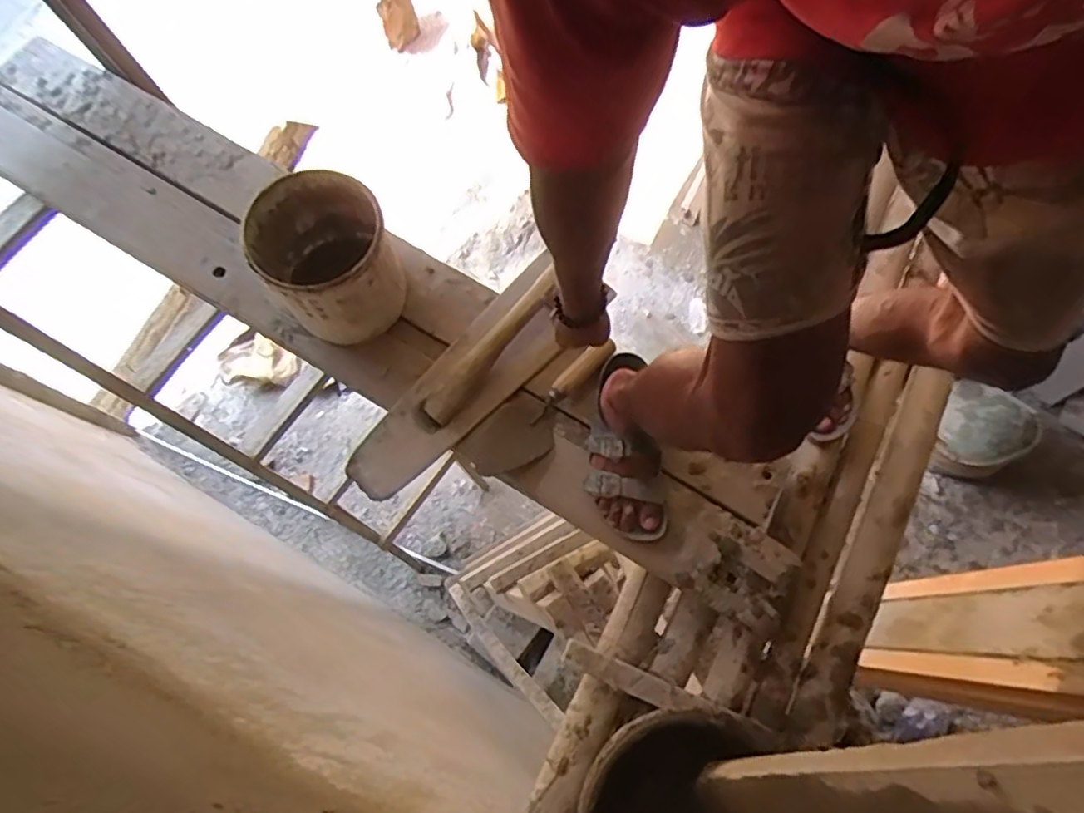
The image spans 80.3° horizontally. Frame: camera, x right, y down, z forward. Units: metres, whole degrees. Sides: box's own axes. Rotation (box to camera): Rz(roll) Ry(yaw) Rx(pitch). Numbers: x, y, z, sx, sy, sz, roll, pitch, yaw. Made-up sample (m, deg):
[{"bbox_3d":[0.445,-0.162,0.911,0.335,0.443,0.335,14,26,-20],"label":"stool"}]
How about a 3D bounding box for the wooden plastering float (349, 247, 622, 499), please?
[{"bbox_3d":[-0.114,-0.040,0.962,0.121,0.060,0.423,41,83,15],"label":"wooden plastering float"}]

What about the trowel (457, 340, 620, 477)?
[{"bbox_3d":[0.002,-0.001,0.943,0.266,0.042,0.096,-42,74,-12],"label":"trowel"}]

